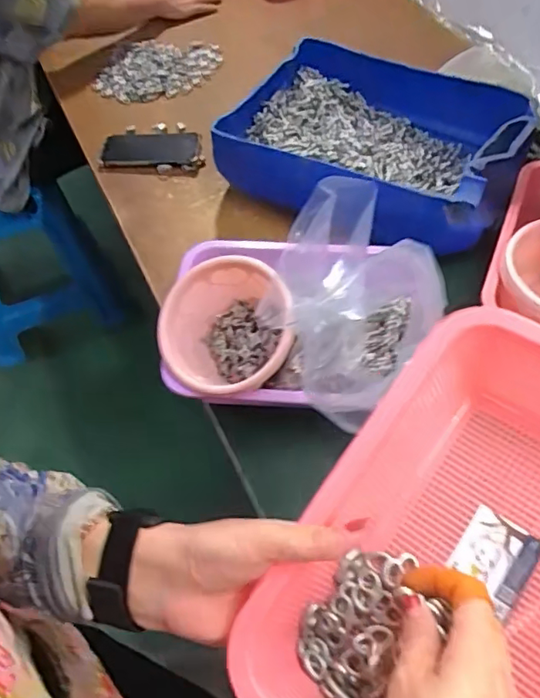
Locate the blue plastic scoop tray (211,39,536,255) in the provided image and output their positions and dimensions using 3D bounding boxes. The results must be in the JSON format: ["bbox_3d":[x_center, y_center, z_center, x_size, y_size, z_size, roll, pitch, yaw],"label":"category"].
[{"bbox_3d":[0.149,-0.293,0.809,0.391,0.116,0.292,23,61,15],"label":"blue plastic scoop tray"}]

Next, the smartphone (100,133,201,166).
[{"bbox_3d":[-0.195,-0.330,0.901,0.162,0.013,0.081,-3,55,7],"label":"smartphone"}]

